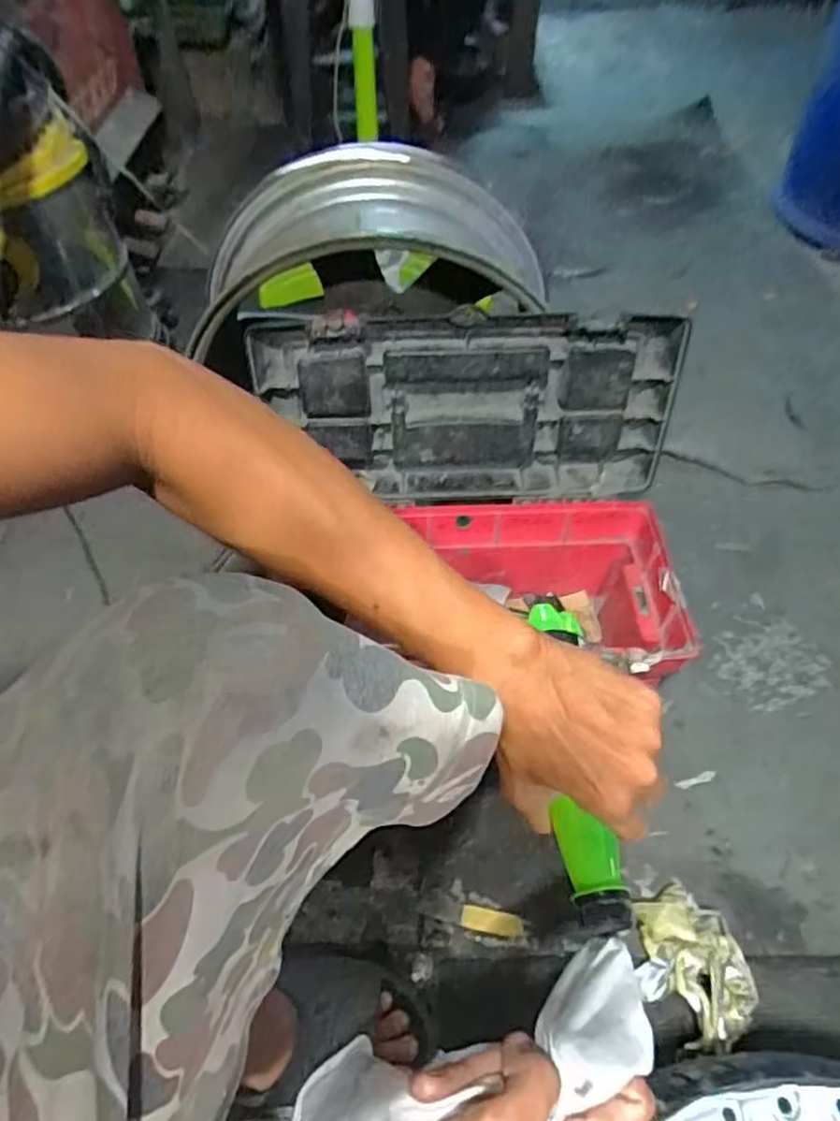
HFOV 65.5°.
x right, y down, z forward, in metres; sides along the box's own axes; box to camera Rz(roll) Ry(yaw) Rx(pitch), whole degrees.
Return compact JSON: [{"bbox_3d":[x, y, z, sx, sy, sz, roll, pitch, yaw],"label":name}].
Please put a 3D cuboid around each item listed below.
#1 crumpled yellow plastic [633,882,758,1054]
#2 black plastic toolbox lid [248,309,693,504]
[{"bbox_3d":[0.235,0.360,0.582,0.089,0.060,0.123,-9,53,-6],"label":"crumpled yellow plastic"},{"bbox_3d":[0.044,-0.158,0.693,0.429,0.201,0.065,2,53,2],"label":"black plastic toolbox lid"}]

